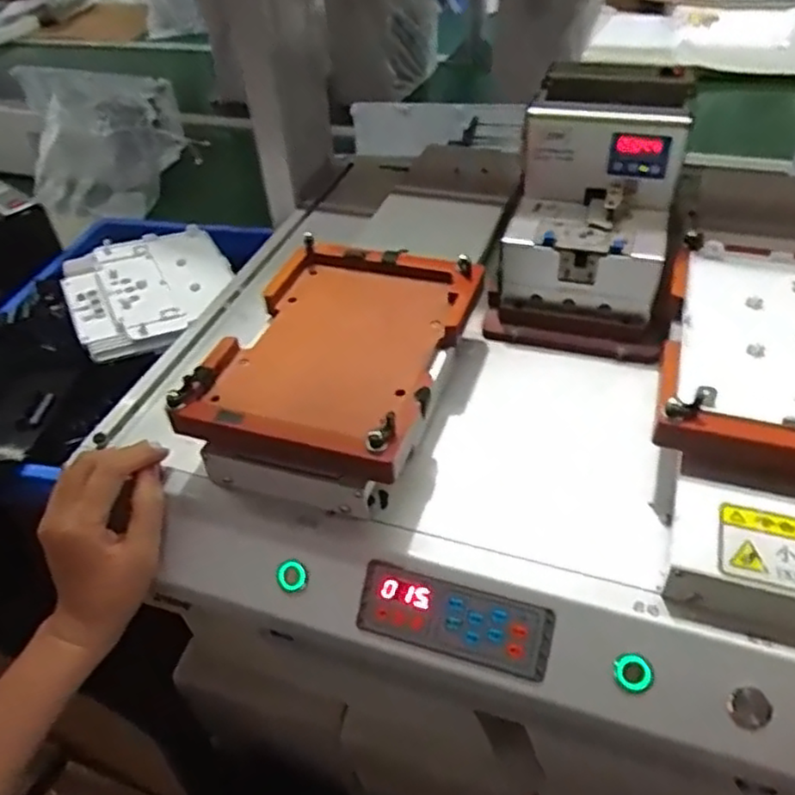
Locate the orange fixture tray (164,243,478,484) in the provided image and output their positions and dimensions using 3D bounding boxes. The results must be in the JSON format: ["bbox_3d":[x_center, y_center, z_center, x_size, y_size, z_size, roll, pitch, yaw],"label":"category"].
[{"bbox_3d":[-0.042,-0.041,0.517,0.166,0.035,0.227,11,45,16],"label":"orange fixture tray"}]

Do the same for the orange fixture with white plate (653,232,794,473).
[{"bbox_3d":[0.268,-0.028,0.472,0.157,0.044,0.201,12,46,18],"label":"orange fixture with white plate"}]

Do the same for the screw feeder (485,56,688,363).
[{"bbox_3d":[0.164,-0.167,0.590,0.157,0.170,0.209,7,44,12],"label":"screw feeder"}]

